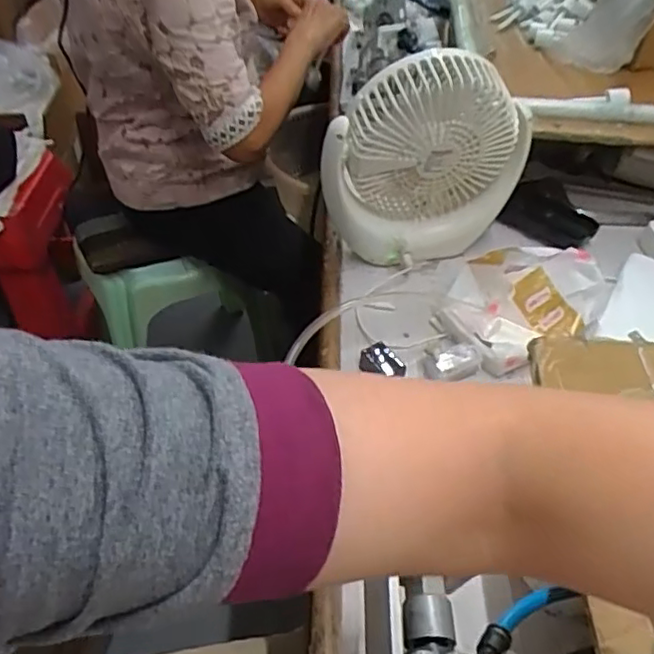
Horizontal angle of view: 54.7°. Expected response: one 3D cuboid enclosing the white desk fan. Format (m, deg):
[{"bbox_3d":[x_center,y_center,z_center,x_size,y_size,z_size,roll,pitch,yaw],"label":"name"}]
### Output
[{"bbox_3d":[0.095,-0.162,0.631,0.195,0.205,0.061,-14,48,-14],"label":"white desk fan"}]

